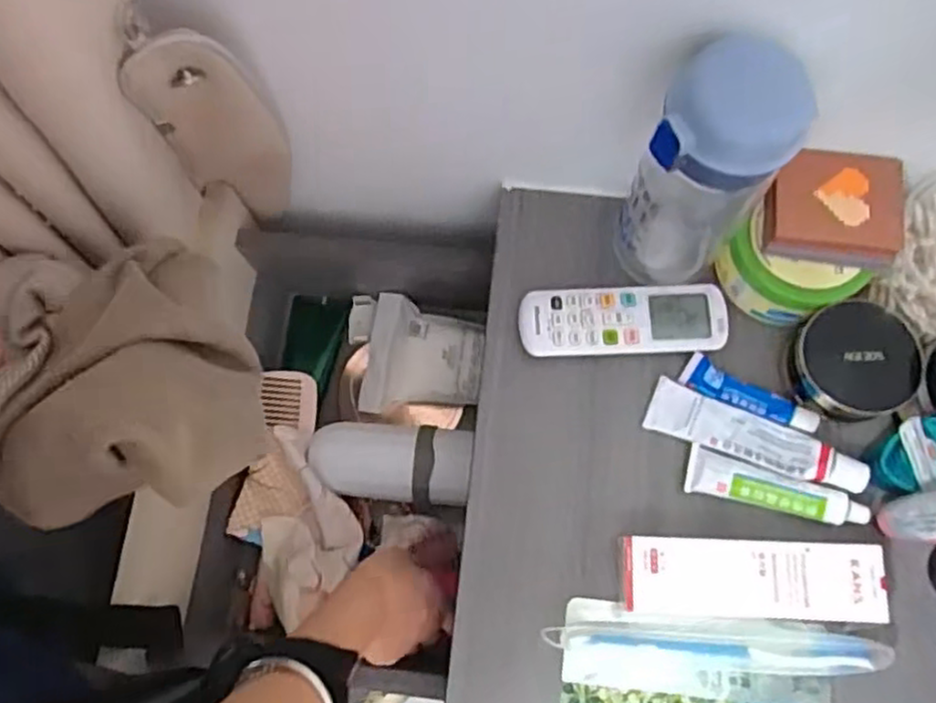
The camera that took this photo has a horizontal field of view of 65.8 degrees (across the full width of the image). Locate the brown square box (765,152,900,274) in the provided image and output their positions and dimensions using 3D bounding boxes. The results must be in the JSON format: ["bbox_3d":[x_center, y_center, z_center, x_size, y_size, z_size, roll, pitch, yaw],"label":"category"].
[{"bbox_3d":[0.236,-0.095,0.470,0.085,0.022,0.072,9,75,5],"label":"brown square box"}]

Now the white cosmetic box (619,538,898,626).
[{"bbox_3d":[0.177,0.144,0.458,0.159,0.024,0.048,0,75,2],"label":"white cosmetic box"}]

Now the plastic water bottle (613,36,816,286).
[{"bbox_3d":[0.138,-0.101,0.440,0.070,0.191,0.062,25,77,8],"label":"plastic water bottle"}]

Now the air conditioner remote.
[{"bbox_3d":[0.109,-0.022,0.510,0.143,0.017,0.048,-3,75,1],"label":"air conditioner remote"}]

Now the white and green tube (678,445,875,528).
[{"bbox_3d":[0.204,0.089,0.477,0.114,0.011,0.032,12,75,5],"label":"white and green tube"}]

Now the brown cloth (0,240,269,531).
[{"bbox_3d":[-0.162,0.010,0.332,0.119,0.074,0.118,-6,75,0],"label":"brown cloth"}]

